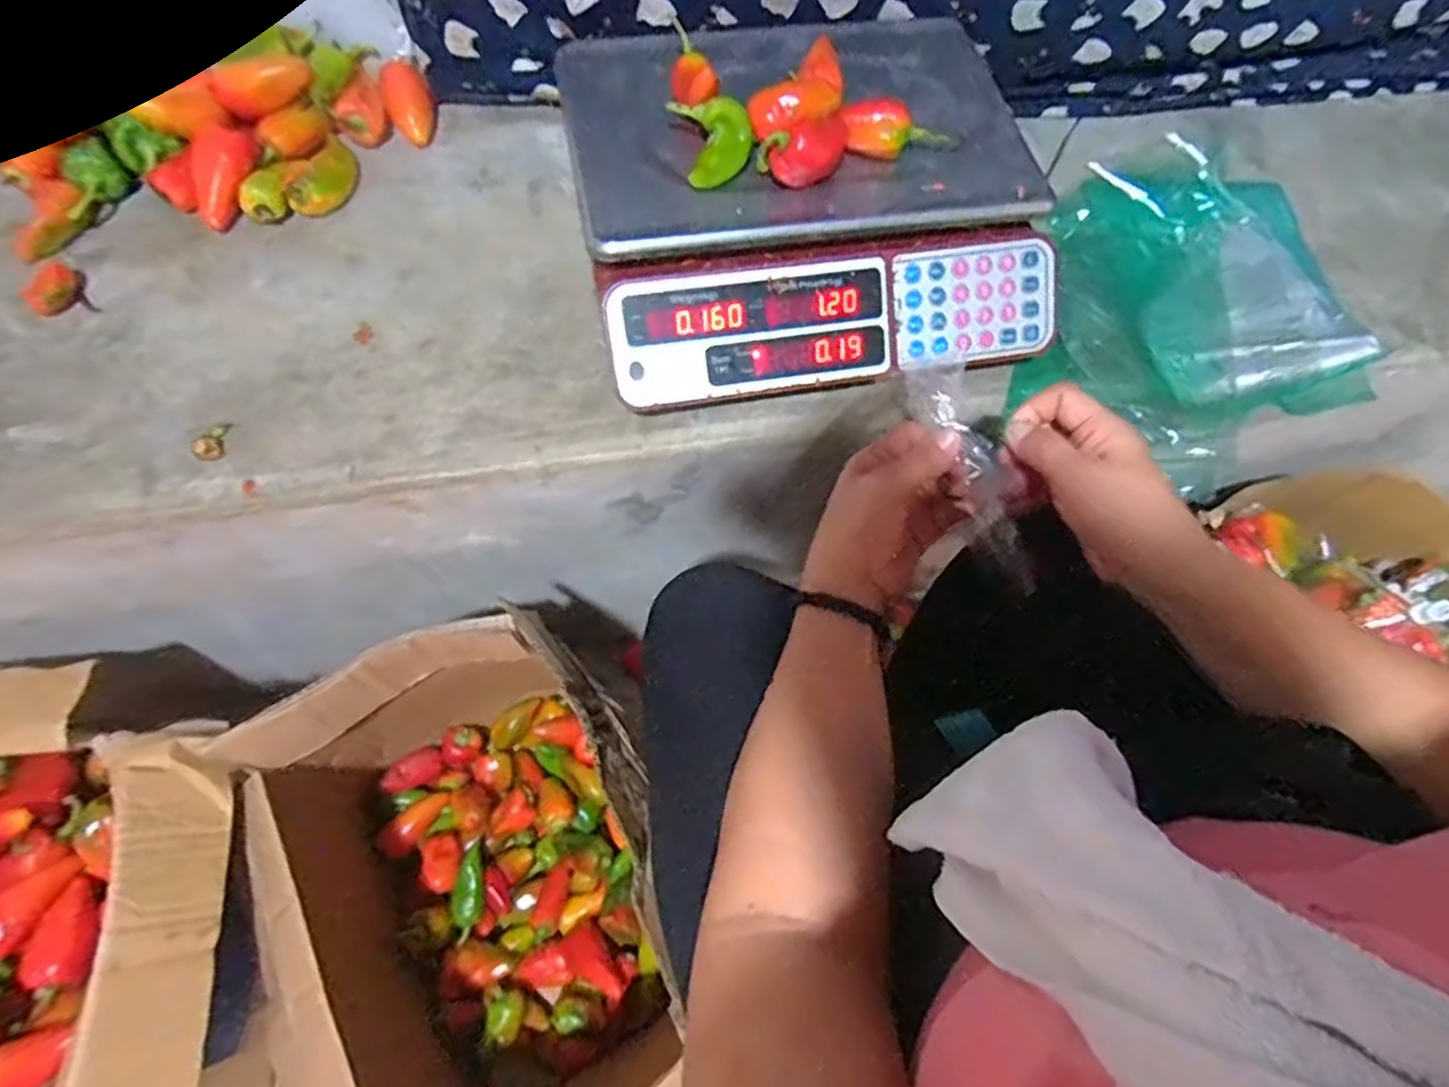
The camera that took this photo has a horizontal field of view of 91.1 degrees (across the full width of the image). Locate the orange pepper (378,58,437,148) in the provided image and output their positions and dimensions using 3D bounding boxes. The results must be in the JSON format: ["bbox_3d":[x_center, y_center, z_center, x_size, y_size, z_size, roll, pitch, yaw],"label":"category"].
[{"bbox_3d":[-0.294,-0.412,0.665,0.045,0.042,0.076,-19,69,-11],"label":"orange pepper"}]

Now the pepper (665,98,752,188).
[{"bbox_3d":[-0.007,-0.291,0.507,0.051,0.032,0.057,-11,68,-8],"label":"pepper"}]

